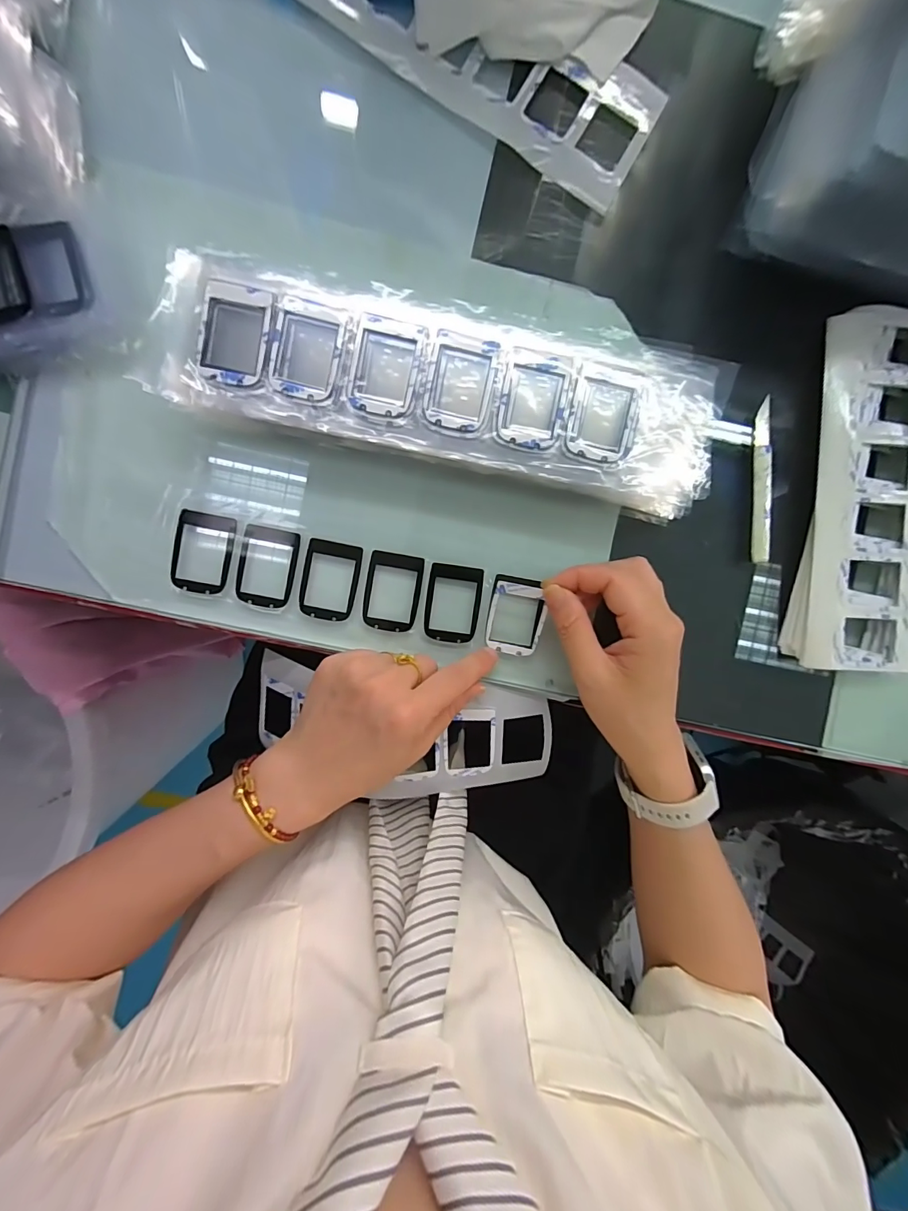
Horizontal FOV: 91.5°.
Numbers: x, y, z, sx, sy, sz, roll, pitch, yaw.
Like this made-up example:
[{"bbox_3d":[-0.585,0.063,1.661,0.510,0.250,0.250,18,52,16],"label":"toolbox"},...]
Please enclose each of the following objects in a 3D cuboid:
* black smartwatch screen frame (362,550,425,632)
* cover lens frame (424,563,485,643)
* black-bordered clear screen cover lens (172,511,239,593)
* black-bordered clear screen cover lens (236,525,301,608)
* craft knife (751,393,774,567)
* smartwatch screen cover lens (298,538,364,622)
[{"bbox_3d":[-0.041,-0.009,0.295,0.035,0.004,0.051,9,90,-4],"label":"black smartwatch screen frame"},{"bbox_3d":[0.000,-0.001,0.297,0.036,0.004,0.051,7,92,-2],"label":"cover lens frame"},{"bbox_3d":[-0.163,-0.034,0.286,0.036,0.004,0.051,9,92,-4],"label":"black-bordered clear screen cover lens"},{"bbox_3d":[-0.123,-0.025,0.290,0.035,0.004,0.050,11,91,-4],"label":"black-bordered clear screen cover lens"},{"bbox_3d":[0.210,-0.084,0.300,0.011,0.010,0.108,-2,93,-3],"label":"craft knife"},{"bbox_3d":[-0.082,-0.016,0.293,0.036,0.006,0.050,10,92,-4],"label":"smartwatch screen cover lens"}]

